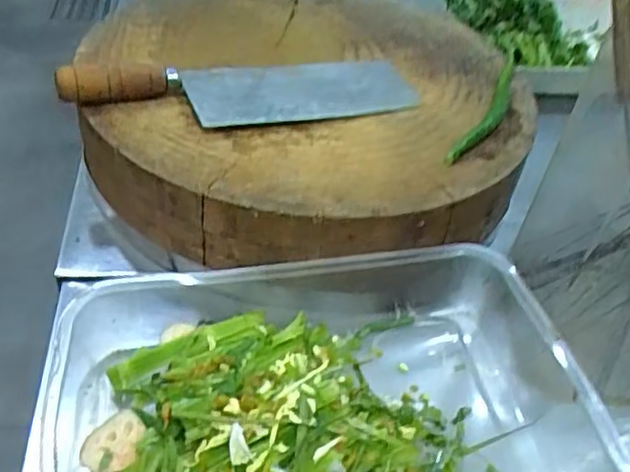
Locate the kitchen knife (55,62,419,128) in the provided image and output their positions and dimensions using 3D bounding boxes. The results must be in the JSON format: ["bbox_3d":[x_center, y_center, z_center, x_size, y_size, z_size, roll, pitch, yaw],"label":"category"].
[{"bbox_3d":[-0.060,-0.135,0.582,0.327,0.032,0.089,-8,45,-16],"label":"kitchen knife"}]

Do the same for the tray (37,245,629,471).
[{"bbox_3d":[0.013,0.125,0.445,0.377,0.075,0.266,-3,44,-12],"label":"tray"}]

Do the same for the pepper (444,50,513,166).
[{"bbox_3d":[0.171,-0.127,0.608,0.026,0.019,0.211,23,45,15],"label":"pepper"}]

